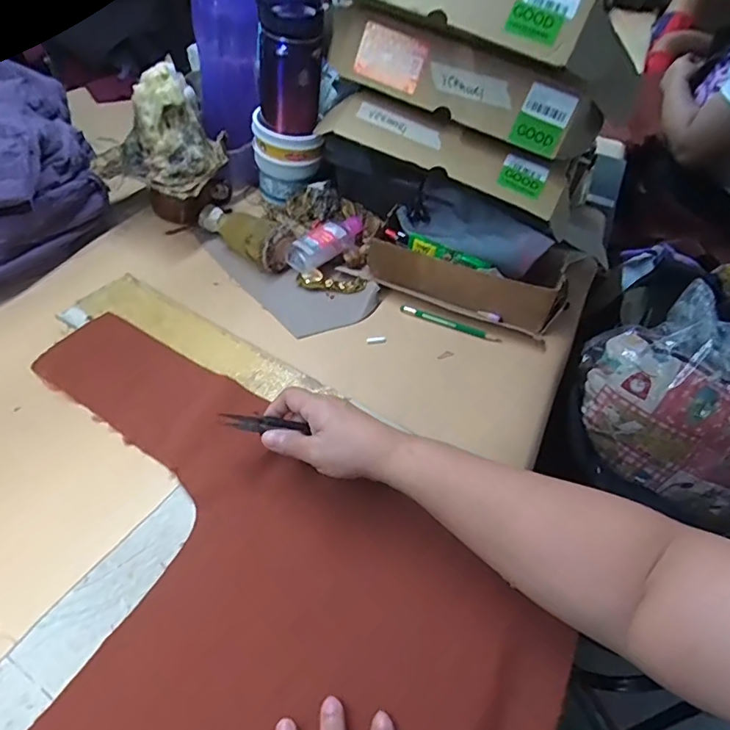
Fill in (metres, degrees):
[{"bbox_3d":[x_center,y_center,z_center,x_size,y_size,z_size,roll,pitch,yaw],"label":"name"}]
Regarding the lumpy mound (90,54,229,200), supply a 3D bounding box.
[{"bbox_3d":[-0.246,-0.277,0.611,0.139,0.105,0.107,21,47,11],"label":"lumpy mound"}]

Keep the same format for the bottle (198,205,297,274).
[{"bbox_3d":[-0.142,-0.163,0.647,0.130,0.053,0.058,33,51,21],"label":"bottle"}]

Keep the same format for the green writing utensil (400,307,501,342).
[{"bbox_3d":[0.097,-0.047,0.606,0.117,0.007,0.007,19,48,12],"label":"green writing utensil"}]

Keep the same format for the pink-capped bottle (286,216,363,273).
[{"bbox_3d":[-0.046,-0.149,0.649,0.035,0.038,0.109,33,51,21],"label":"pink-capped bottle"}]

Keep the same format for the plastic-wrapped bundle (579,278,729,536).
[{"bbox_3d":[0.381,0.047,0.574,0.273,0.152,0.175,37,52,24],"label":"plastic-wrapped bundle"}]

